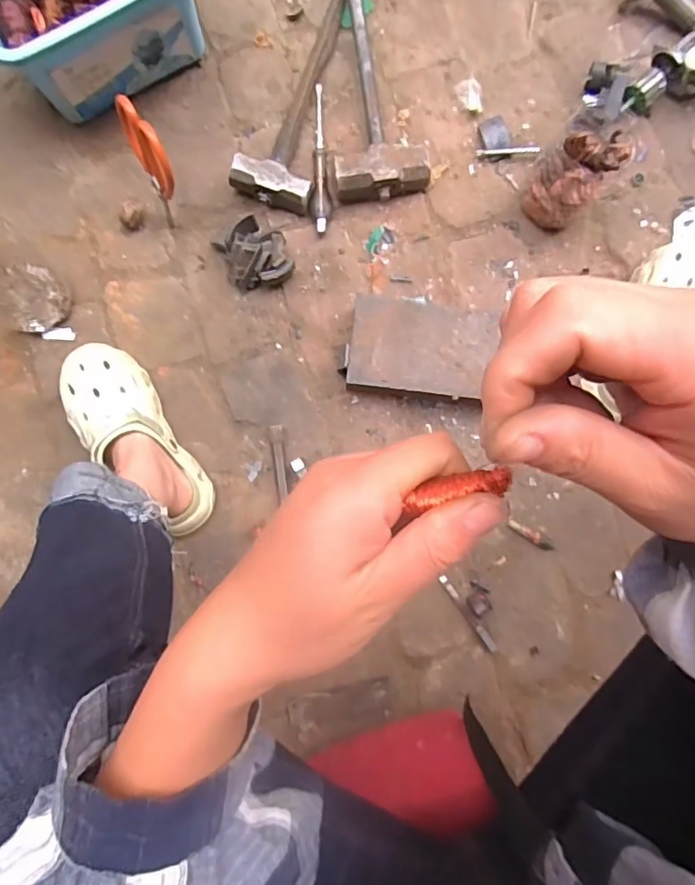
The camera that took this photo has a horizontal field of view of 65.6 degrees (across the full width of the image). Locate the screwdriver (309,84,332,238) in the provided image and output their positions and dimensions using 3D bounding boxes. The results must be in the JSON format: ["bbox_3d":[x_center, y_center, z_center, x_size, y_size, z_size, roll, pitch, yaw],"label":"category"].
[{"bbox_3d":[-0.037,-0.394,0.751,0.028,0.022,0.204,0,87,-2],"label":"screwdriver"}]

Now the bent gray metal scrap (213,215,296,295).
[{"bbox_3d":[-0.125,-0.254,0.728,0.084,0.056,0.081,-24,88,-3],"label":"bent gray metal scrap"}]

